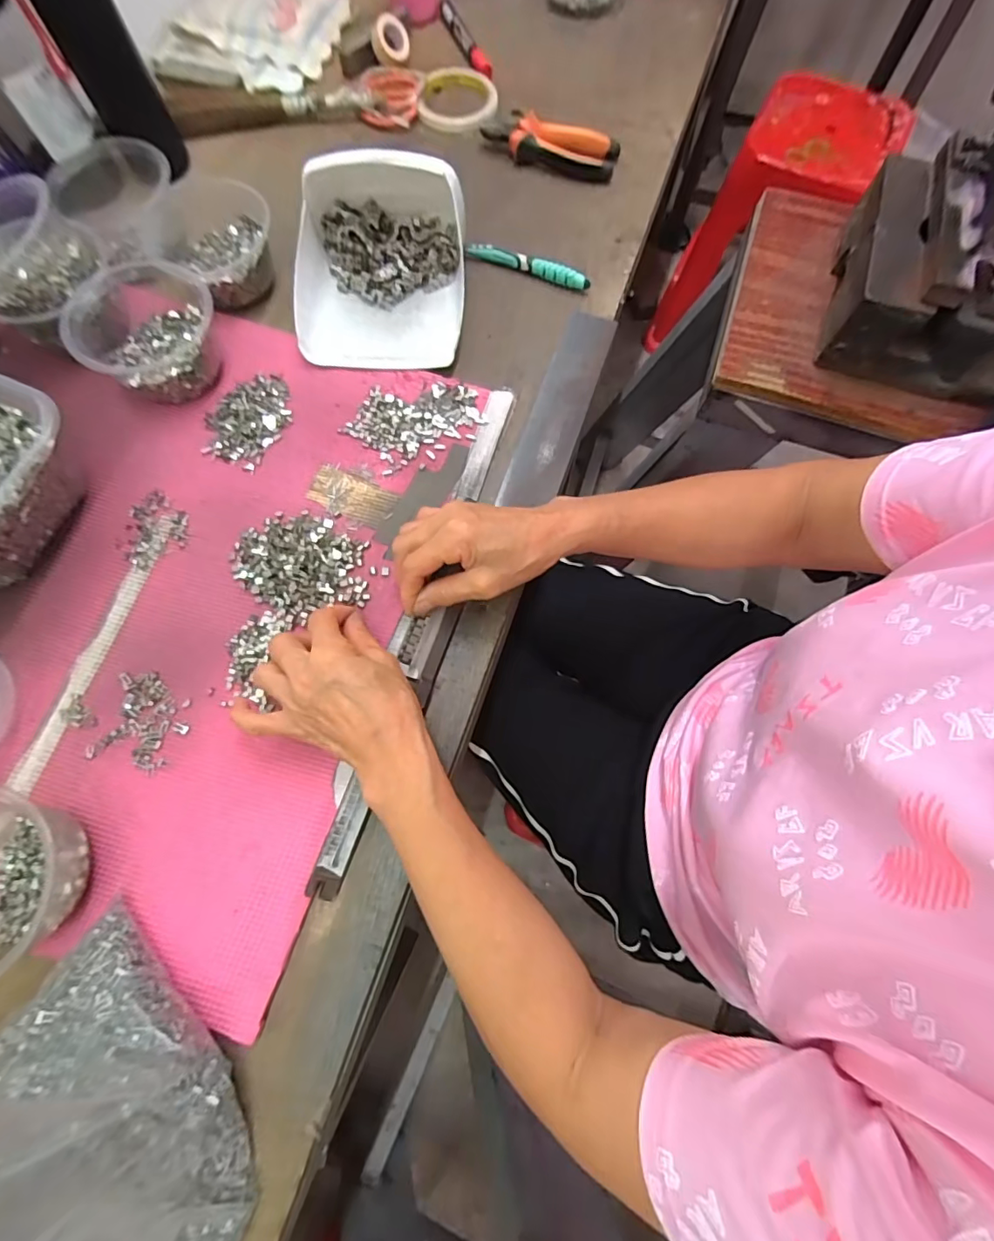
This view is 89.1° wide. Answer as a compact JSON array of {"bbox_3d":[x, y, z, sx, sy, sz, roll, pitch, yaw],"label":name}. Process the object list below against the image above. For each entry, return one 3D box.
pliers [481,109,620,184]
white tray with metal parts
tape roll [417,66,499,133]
[{"bbox_3d":[0.060,-0.528,0.554,0.148,0.024,0.052,15,74,5],"label":"pliers"},{"bbox_3d":[-0.109,-0.331,0.459,0.153,0.081,0.169,-1,73,0],"label":"white tray with metal parts"},{"bbox_3d":[-0.047,-0.609,0.590,0.089,0.015,0.104,7,73,2],"label":"tape roll"}]

